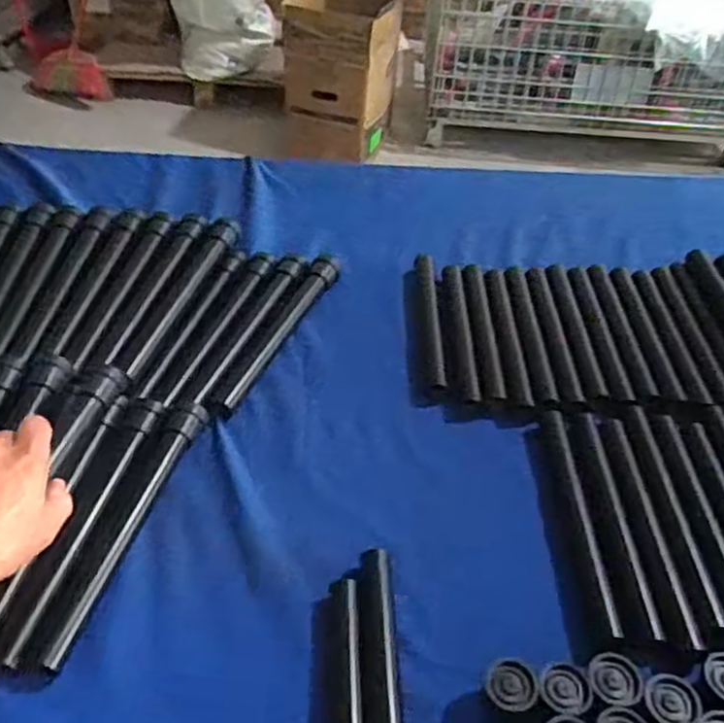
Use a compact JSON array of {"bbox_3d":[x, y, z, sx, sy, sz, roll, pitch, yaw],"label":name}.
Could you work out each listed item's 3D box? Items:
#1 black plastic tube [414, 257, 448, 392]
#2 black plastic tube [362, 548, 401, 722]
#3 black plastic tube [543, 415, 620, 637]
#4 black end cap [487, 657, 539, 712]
[{"bbox_3d":[0.078,-0.050,0.786,0.020,0.027,0.209,0,44,-3],"label":"black plastic tube"},{"bbox_3d":[0.014,0.232,0.485,0.021,0.026,0.219,0,44,-3],"label":"black plastic tube"},{"bbox_3d":[0.179,0.128,0.603,0.020,0.026,0.226,2,44,-1],"label":"black plastic tube"},{"bbox_3d":[0.105,0.226,0.491,0.034,0.025,0.034,2,44,-2],"label":"black end cap"}]

